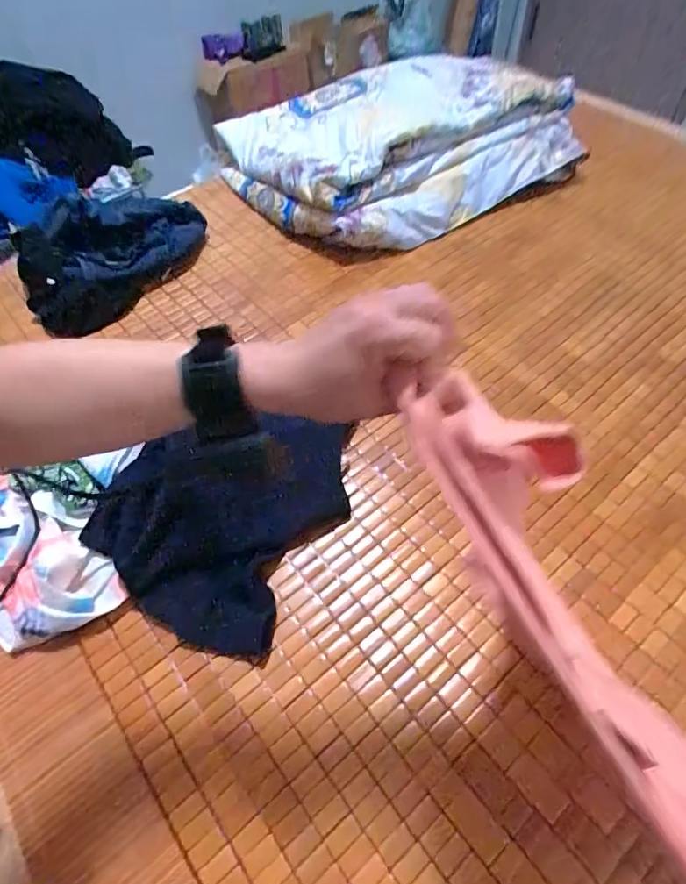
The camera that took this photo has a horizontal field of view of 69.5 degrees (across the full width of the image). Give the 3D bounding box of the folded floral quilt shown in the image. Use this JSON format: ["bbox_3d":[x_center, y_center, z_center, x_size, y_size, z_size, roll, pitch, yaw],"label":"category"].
[{"bbox_3d":[0.121,-0.658,1.077,0.669,0.144,0.535,-25,60,-14],"label":"folded floral quilt"}]

